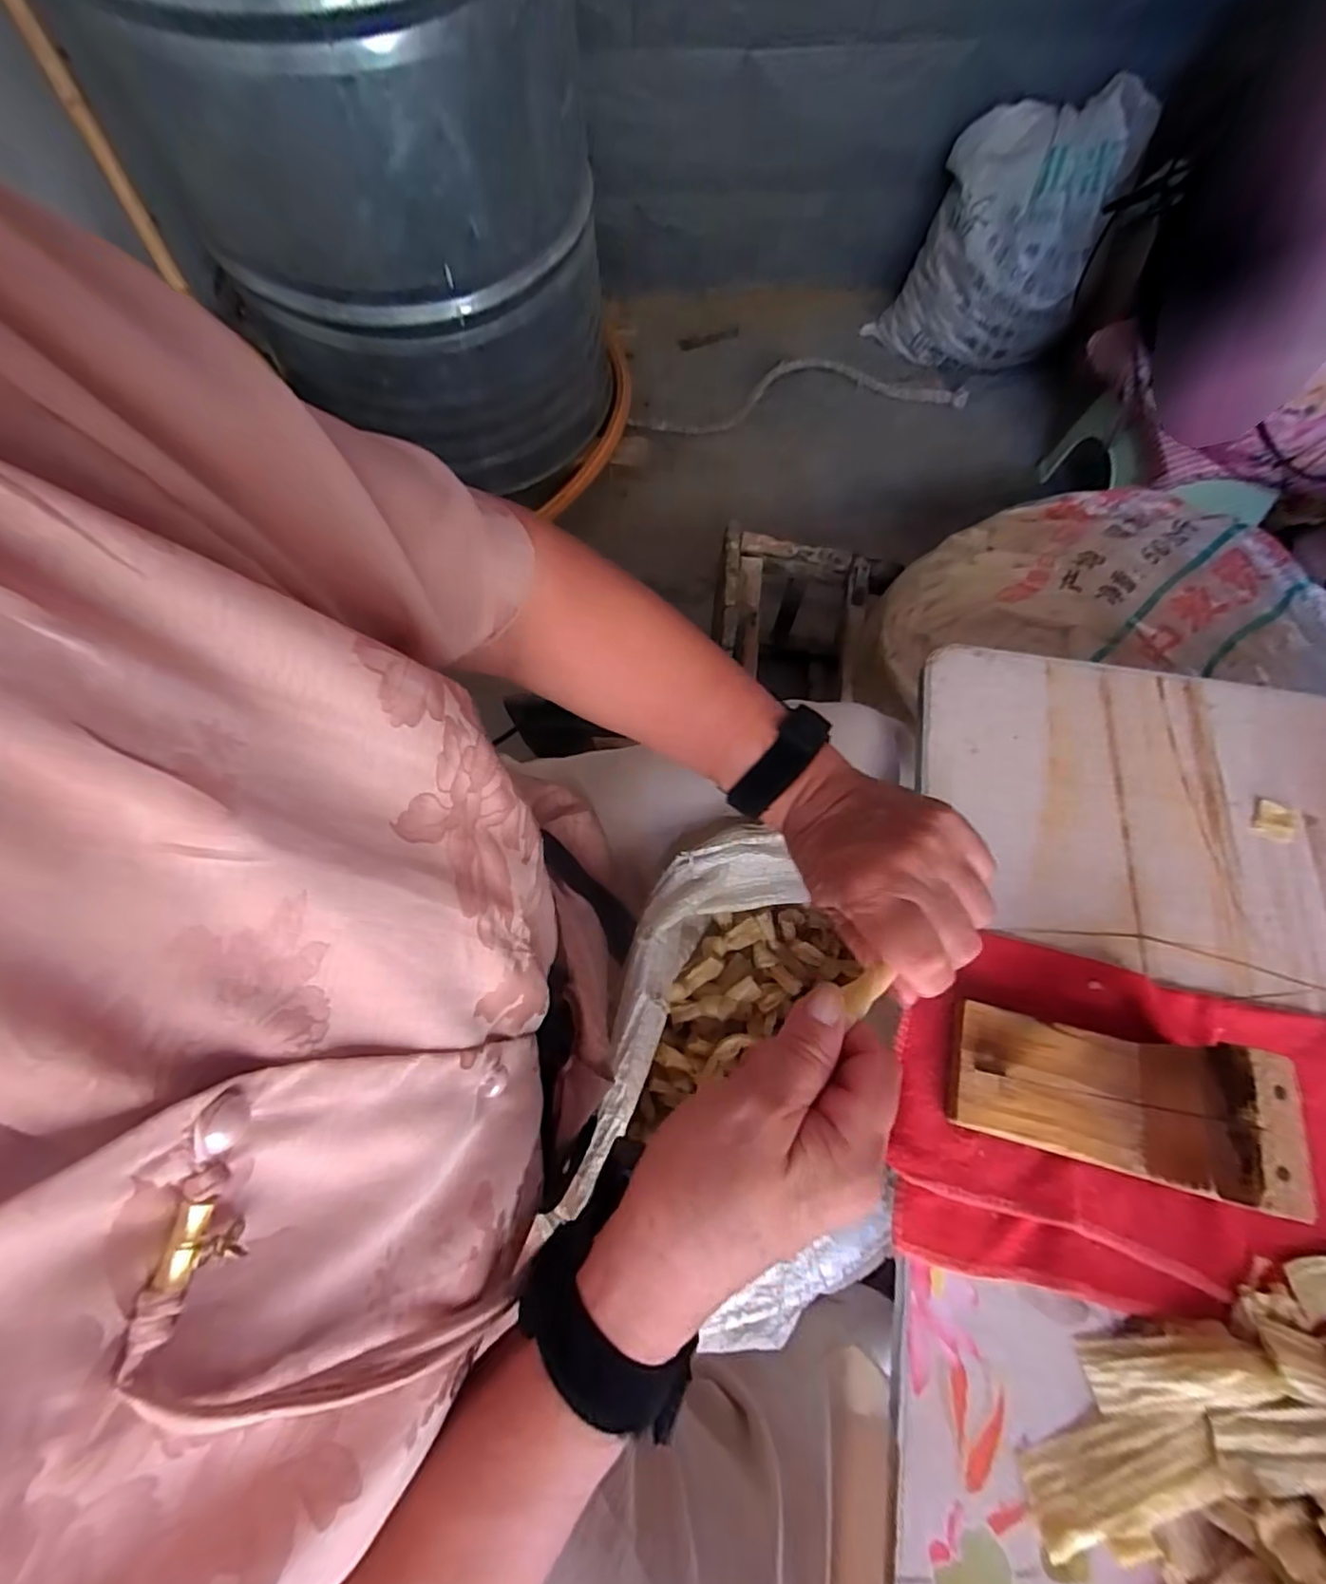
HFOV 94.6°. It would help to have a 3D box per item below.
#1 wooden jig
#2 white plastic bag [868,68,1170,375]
[{"bbox_3d":[0.199,0.137,0.277,0.105,0.072,0.059,12,68,7],"label":"wooden jig"},{"bbox_3d":[0.625,-1.032,1.143,0.342,0.320,0.267,25,70,12],"label":"white plastic bag"}]

